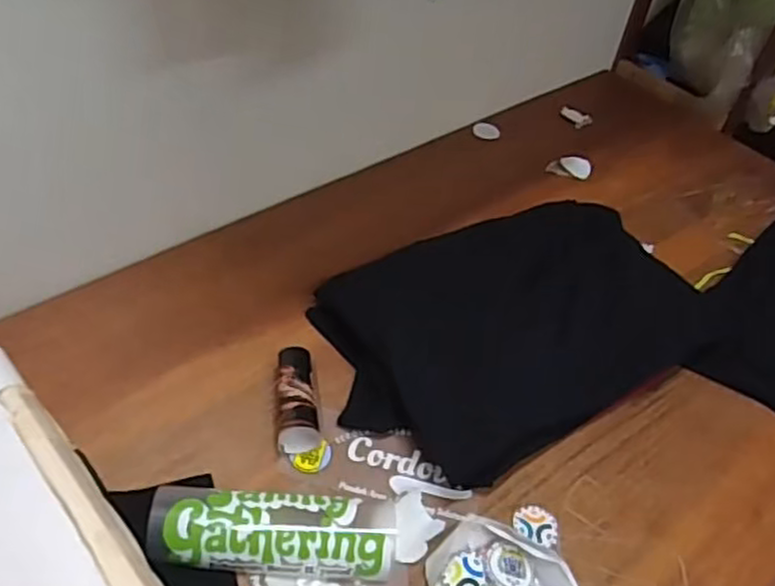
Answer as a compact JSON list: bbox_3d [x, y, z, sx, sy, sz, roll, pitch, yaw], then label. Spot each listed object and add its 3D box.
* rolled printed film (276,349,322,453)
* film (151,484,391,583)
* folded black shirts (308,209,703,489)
[{"bbox_3d":[-0.115,0.136,0.908,0.050,0.047,0.144,-1,47,-8],"label":"rolled printed film"},{"bbox_3d":[-0.122,0.263,0.775,0.258,0.061,0.080,4,46,-3],"label":"film"},{"bbox_3d":[0.208,0.031,1.042,0.587,0.071,0.351,-20,52,-24],"label":"folded black shirts"}]

